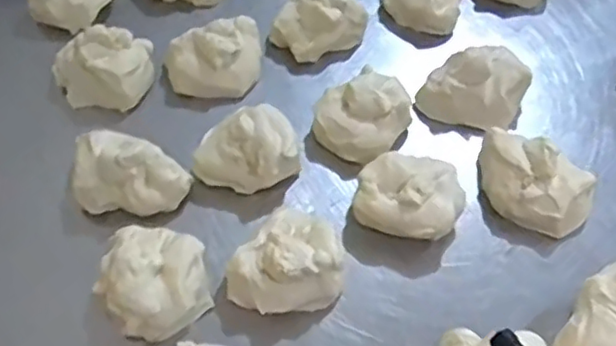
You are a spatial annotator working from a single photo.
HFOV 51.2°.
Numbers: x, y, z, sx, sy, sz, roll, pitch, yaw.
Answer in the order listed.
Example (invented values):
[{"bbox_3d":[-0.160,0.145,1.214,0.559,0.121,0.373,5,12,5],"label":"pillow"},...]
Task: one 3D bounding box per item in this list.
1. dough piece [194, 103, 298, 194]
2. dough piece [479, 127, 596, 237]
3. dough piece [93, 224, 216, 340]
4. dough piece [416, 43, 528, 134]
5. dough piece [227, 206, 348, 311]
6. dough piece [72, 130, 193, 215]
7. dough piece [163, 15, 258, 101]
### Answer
[{"bbox_3d":[-0.066,-0.027,0.667,0.110,0.062,0.082,-9,59,-5],"label":"dough piece"},{"bbox_3d":[0.225,0.005,0.650,0.126,0.056,0.086,38,66,21],"label":"dough piece"},{"bbox_3d":[-0.144,0.092,0.595,0.094,0.065,0.102,0,59,0],"label":"dough piece"},{"bbox_3d":[0.186,-0.101,0.719,0.111,0.064,0.091,16,61,10],"label":"dough piece"},{"bbox_3d":[-0.017,0.082,0.601,0.100,0.063,0.111,31,64,18],"label":"dough piece"},{"bbox_3d":[-0.188,0.004,0.646,0.121,0.063,0.082,25,63,15],"label":"dough piece"},{"bbox_3d":[-0.107,-0.131,0.734,0.111,0.055,0.085,-11,60,-6],"label":"dough piece"}]

